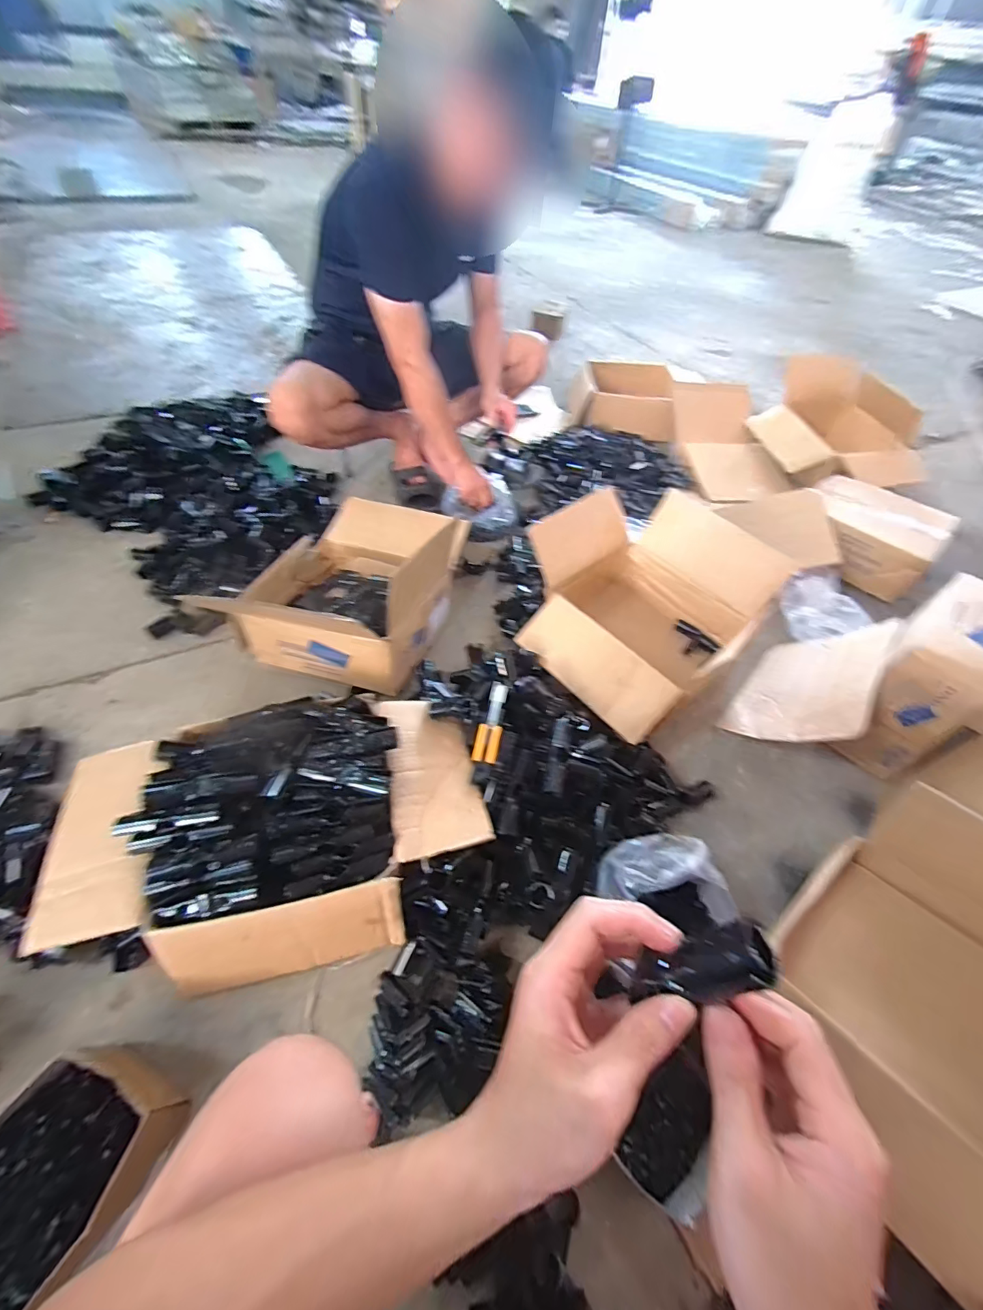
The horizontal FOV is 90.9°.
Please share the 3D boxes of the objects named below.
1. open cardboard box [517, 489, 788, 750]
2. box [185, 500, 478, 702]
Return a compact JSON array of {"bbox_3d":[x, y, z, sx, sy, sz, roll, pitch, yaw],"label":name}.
[{"bbox_3d":[0.307,-0.098,1.016,0.483,0.258,0.412,-33,61,-26],"label":"open cardboard box"},{"bbox_3d":[-0.273,-0.178,0.993,0.365,0.250,0.438,13,52,6],"label":"box"}]

